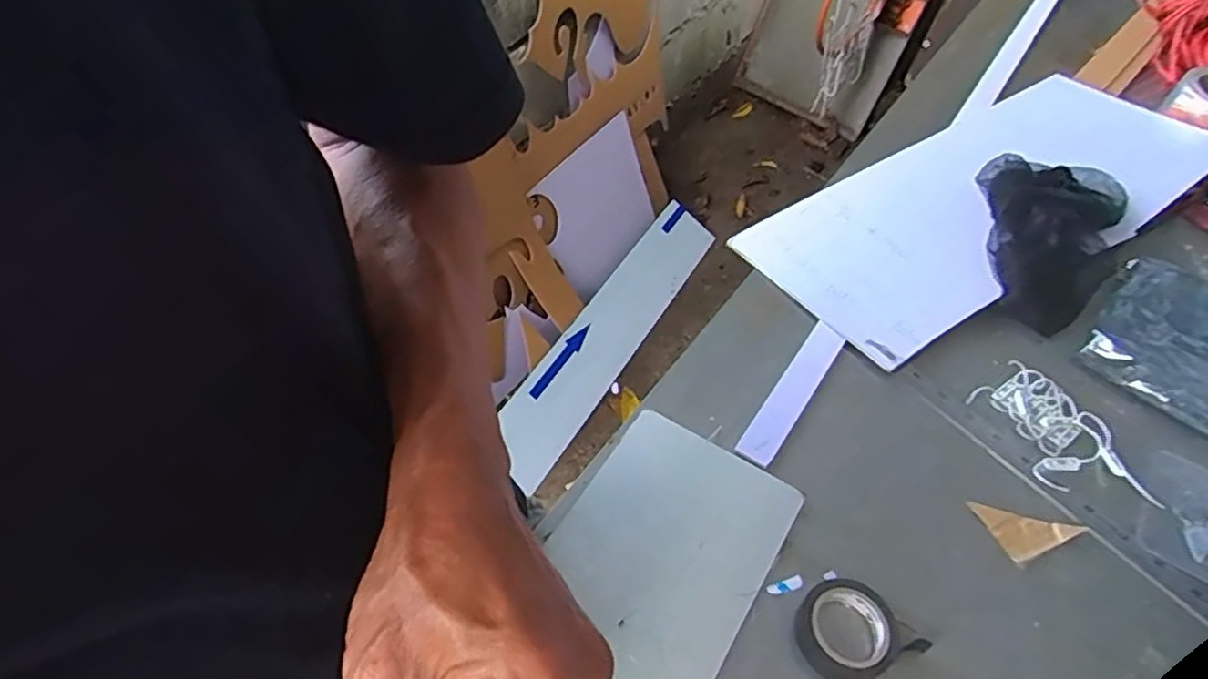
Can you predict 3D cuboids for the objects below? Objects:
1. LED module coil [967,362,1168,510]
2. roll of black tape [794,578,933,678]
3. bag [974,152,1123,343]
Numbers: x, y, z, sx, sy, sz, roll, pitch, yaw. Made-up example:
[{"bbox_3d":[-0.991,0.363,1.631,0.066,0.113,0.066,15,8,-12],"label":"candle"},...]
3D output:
[{"bbox_3d":[0.357,0.078,0.521,0.076,0.017,0.129,-23,56,-19],"label":"LED module coil"},{"bbox_3d":[0.160,0.186,0.431,0.067,0.018,0.059,-20,55,-17],"label":"roll of black tape"},{"bbox_3d":[0.421,-0.108,0.641,0.136,0.052,0.205,28,56,19],"label":"bag"}]

